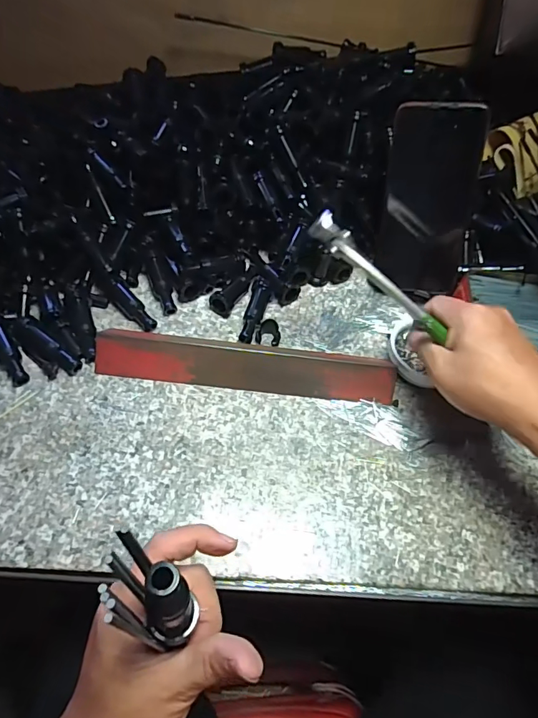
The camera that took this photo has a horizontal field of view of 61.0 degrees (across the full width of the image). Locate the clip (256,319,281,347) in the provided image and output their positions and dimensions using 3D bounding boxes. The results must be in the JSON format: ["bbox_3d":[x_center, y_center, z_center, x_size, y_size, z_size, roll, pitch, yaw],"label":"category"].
[{"bbox_3d":[0.000,-0.025,0.422,0.023,0.020,0.014,8,55,0],"label":"clip"}]

